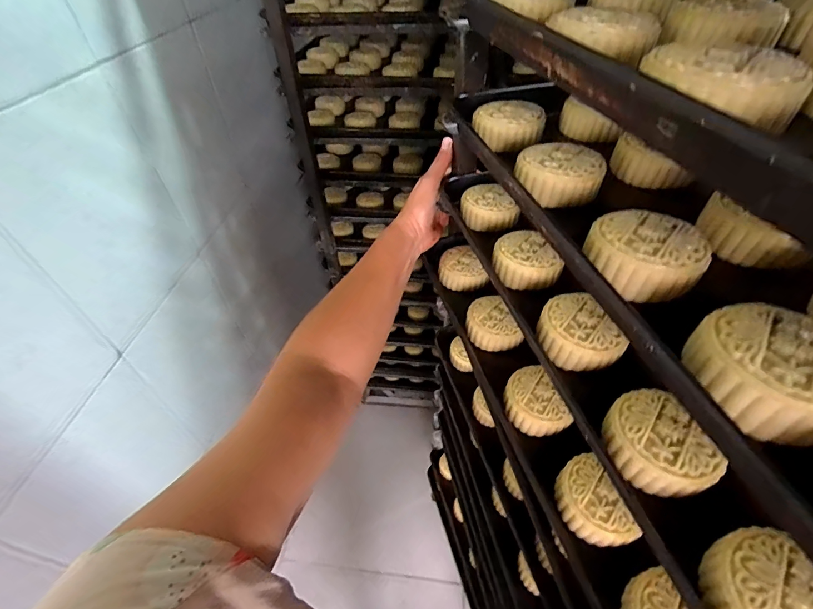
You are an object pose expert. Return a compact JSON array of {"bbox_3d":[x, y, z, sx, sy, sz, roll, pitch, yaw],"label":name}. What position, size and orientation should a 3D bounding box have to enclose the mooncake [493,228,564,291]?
[{"bbox_3d":[0.111,-0.043,0.388,0.052,0.027,0.064,-18,52,-13],"label":"mooncake"}]

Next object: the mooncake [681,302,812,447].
[{"bbox_3d":[0.171,0.029,0.186,0.061,0.025,0.064,-24,54,-18],"label":"mooncake"}]

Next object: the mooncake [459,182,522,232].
[{"bbox_3d":[0.094,-0.115,0.459,0.060,0.027,0.064,0,50,1],"label":"mooncake"}]

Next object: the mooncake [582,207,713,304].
[{"bbox_3d":[0.147,-0.031,0.252,0.063,0.030,0.063,26,55,21],"label":"mooncake"}]

